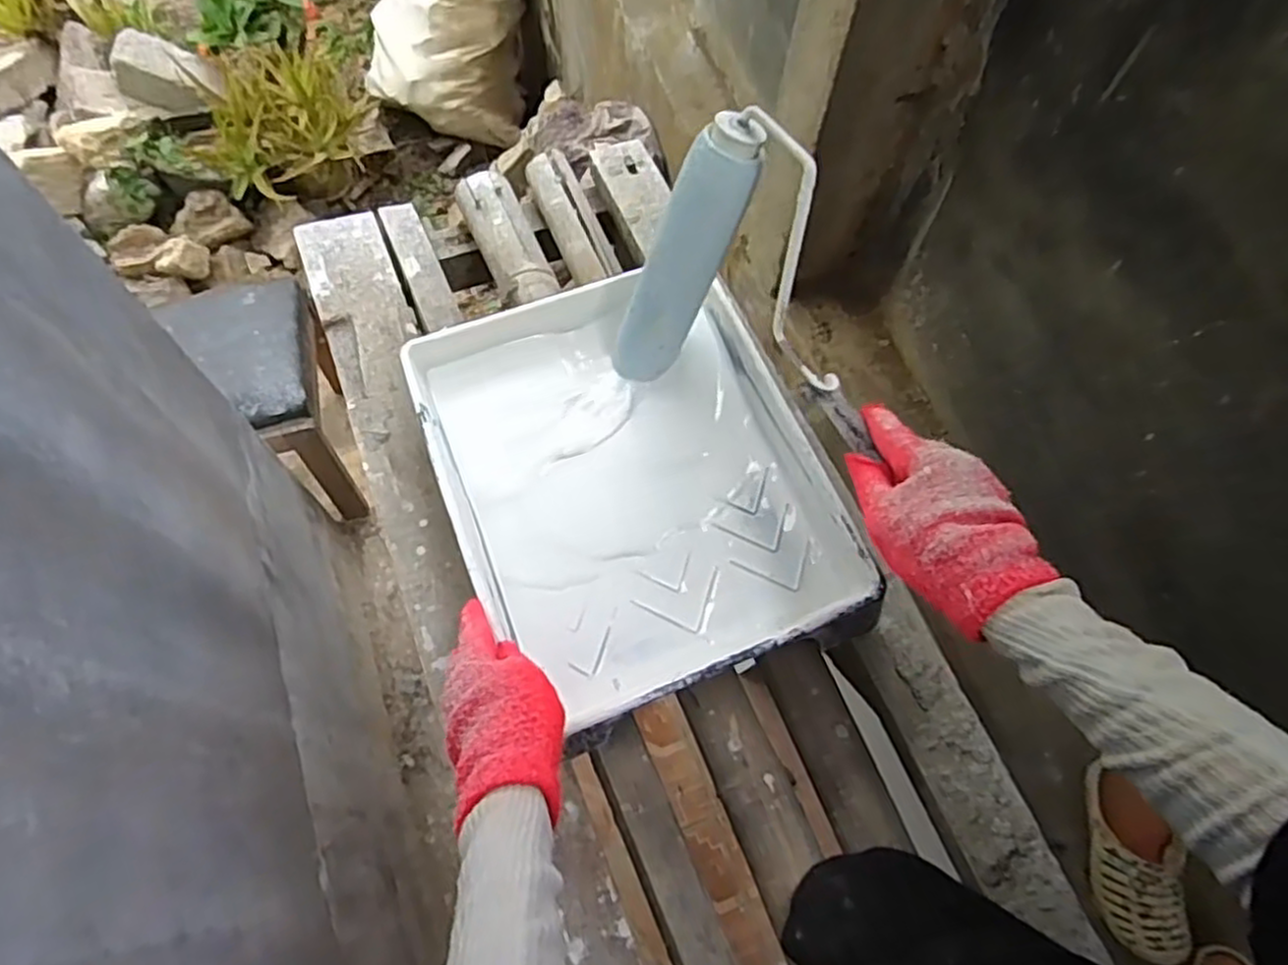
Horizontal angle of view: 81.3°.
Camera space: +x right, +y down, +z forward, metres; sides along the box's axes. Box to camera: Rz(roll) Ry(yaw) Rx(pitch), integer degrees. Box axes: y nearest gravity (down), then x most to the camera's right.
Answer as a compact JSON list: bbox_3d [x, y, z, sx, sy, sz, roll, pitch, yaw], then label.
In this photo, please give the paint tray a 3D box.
[{"bbox_3d":[-0.012,-0.007,0.619,0.283,0.060,0.358,-20,68,-12],"label":"paint tray"}]

